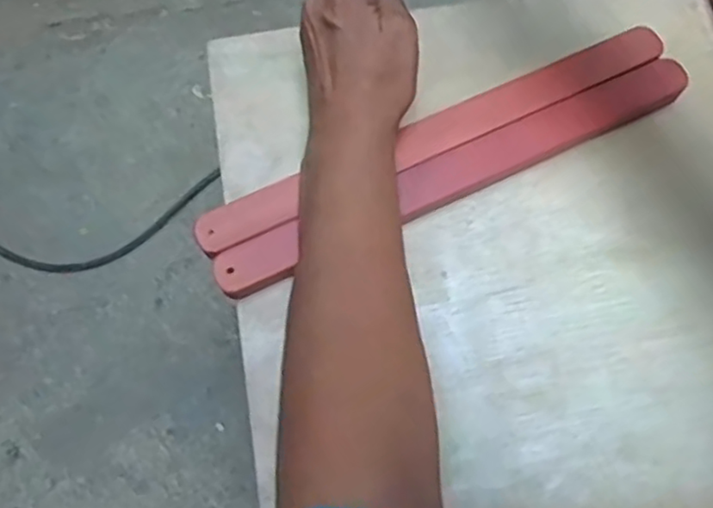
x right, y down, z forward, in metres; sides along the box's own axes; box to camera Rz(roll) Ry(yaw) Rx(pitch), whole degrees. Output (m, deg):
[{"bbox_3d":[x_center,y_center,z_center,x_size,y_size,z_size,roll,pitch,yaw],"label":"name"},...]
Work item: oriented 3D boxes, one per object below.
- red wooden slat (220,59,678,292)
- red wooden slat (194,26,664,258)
[{"bbox_3d":[0.060,-0.048,0.379,0.301,0.013,0.028,-25,74,-7],"label":"red wooden slat"},{"bbox_3d":[0.048,-0.072,0.382,0.301,0.009,0.028,-25,74,-7],"label":"red wooden slat"}]

